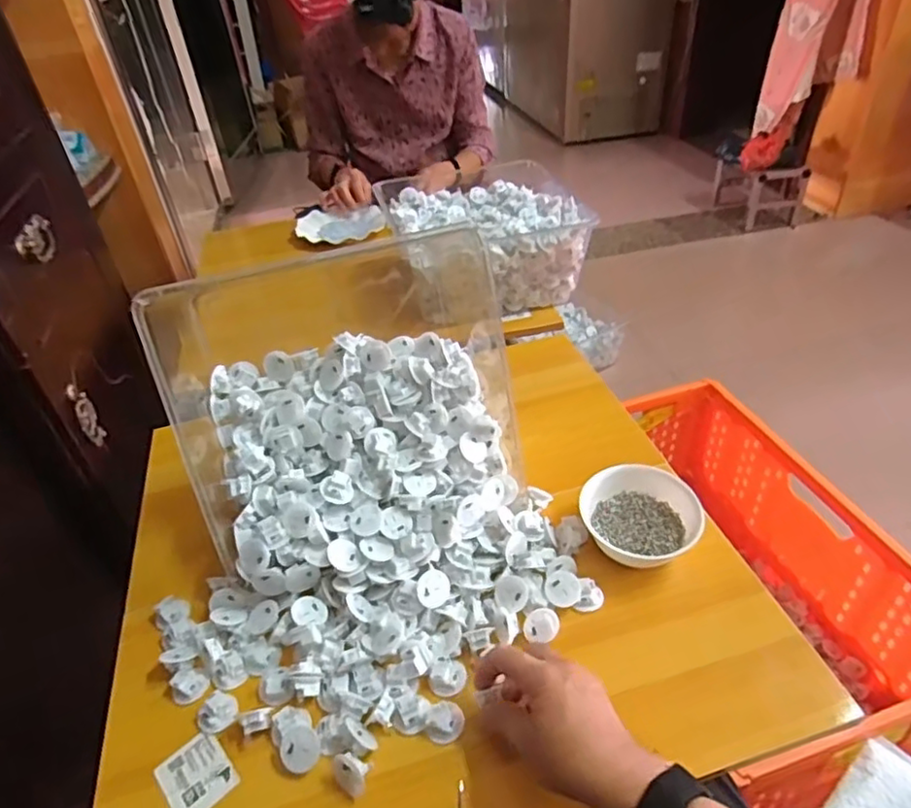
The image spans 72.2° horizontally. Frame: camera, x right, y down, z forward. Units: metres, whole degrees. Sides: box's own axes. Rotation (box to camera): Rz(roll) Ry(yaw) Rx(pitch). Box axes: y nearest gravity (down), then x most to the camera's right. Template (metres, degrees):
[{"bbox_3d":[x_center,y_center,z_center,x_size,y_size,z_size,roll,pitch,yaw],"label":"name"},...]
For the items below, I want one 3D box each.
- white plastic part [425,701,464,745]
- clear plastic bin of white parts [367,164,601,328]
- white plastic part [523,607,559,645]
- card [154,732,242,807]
[{"bbox_3d":[-0.009,0.265,0.521,0.031,0.012,0.030,-3,40,3],"label":"white plastic part"},{"bbox_3d":[0.043,-0.263,1.023,0.283,0.130,0.245,-12,40,-8],"label":"clear plastic bin of white parts"},{"bbox_3d":[0.079,0.203,0.576,0.030,0.012,0.029,5,41,12],"label":"white plastic part"},{"bbox_3d":[-0.214,0.308,0.517,0.051,0.005,0.062,-28,46,-33],"label":"card"}]

